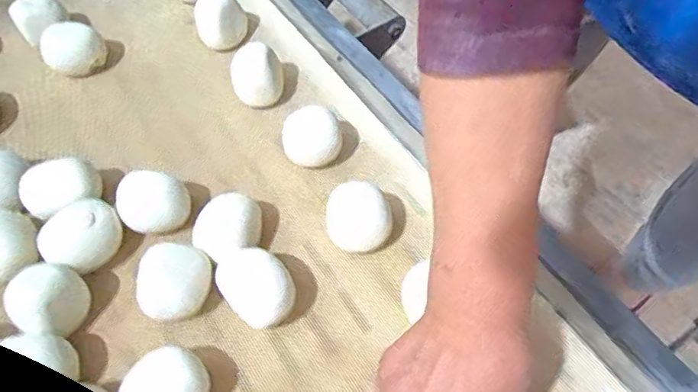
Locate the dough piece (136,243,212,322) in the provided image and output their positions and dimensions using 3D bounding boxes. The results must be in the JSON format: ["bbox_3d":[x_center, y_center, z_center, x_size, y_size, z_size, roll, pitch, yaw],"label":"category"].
[{"bbox_3d":[-0.133,0.066,0.383,0.055,0.041,0.055,23,62,15],"label":"dough piece"}]

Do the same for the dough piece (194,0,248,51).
[{"bbox_3d":[-0.130,-0.174,0.525,0.050,0.055,0.044,-16,60,-8],"label":"dough piece"}]

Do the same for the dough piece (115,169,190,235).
[{"bbox_3d":[-0.161,0.006,0.414,0.051,0.032,0.044,8,60,6],"label":"dough piece"}]

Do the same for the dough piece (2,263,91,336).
[{"bbox_3d":[-0.223,0.076,0.375,0.046,0.050,0.051,13,60,9],"label":"dough piece"}]

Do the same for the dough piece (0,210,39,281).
[{"bbox_3d":[-0.272,0.040,0.393,0.047,0.039,0.051,-1,59,1],"label":"dough piece"}]

